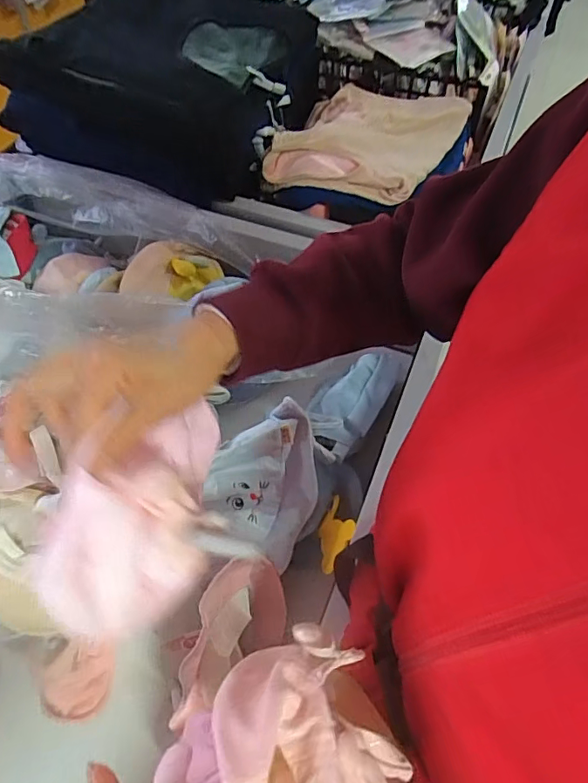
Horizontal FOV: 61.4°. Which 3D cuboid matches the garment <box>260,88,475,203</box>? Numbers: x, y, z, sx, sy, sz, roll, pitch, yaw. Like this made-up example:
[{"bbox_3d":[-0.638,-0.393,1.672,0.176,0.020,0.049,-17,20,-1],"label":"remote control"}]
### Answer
[{"bbox_3d":[0.123,-0.433,0.826,0.270,0.045,0.325,23,58,15],"label":"garment"}]

